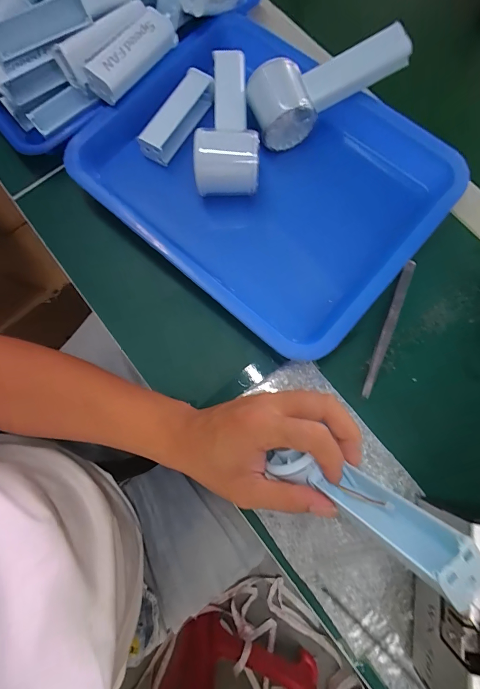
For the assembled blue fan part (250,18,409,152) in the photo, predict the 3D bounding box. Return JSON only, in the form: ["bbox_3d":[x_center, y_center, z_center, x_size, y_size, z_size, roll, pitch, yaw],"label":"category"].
[{"bbox_3d":[0.084,-0.254,0.335,0.150,0.063,0.060,-20,78,-4],"label":"assembled blue fan part"}]

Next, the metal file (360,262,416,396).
[{"bbox_3d":[0.140,-0.017,0.321,0.011,0.009,0.141,22,79,6],"label":"metal file"}]

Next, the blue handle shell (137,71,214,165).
[{"bbox_3d":[-0.065,-0.240,0.359,0.034,0.028,0.095,34,80,8],"label":"blue handle shell"}]

